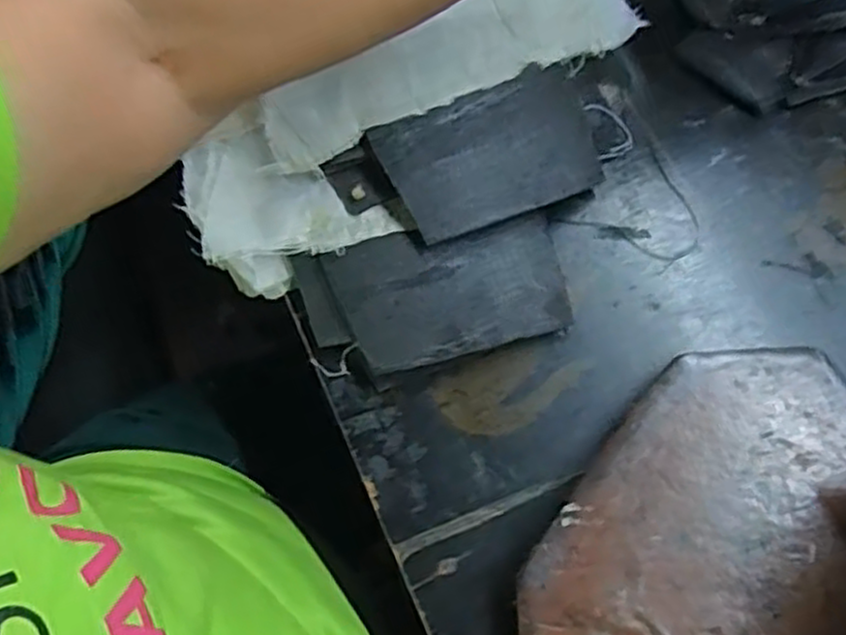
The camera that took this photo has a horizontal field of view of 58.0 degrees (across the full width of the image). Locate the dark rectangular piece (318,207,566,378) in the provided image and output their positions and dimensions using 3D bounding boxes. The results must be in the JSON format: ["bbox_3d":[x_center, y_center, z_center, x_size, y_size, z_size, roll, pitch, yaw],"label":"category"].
[{"bbox_3d":[0.013,-0.013,0.368,0.109,0.010,0.062,-13,84,-3],"label":"dark rectangular piece"}]

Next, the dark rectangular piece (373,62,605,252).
[{"bbox_3d":[0.034,-0.078,0.365,0.103,0.008,0.061,-22,95,-14],"label":"dark rectangular piece"}]

